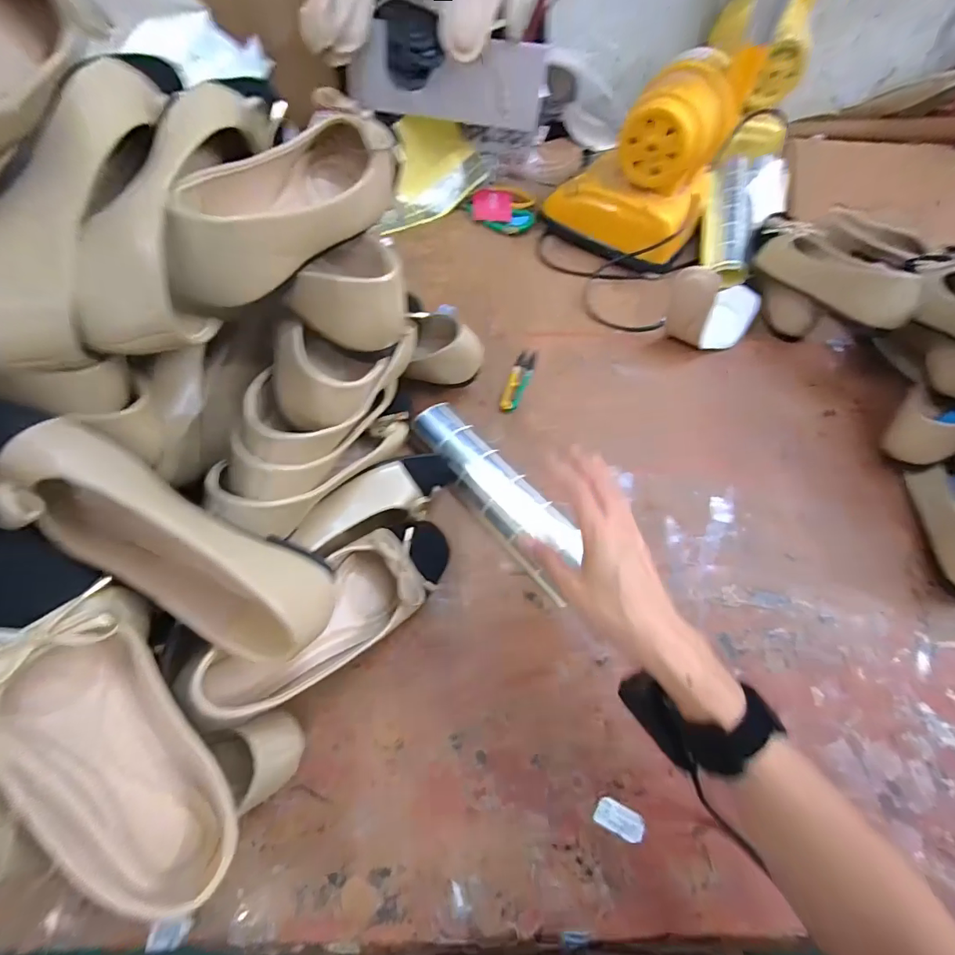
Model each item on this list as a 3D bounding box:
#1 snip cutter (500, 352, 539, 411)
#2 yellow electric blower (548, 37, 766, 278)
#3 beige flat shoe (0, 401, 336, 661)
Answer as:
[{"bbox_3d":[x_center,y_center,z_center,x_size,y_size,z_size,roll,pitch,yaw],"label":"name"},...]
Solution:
[{"bbox_3d":[0.051,-0.120,0.578,0.026,0.011,0.100,19,64,6],"label":"snip cutter"},{"bbox_3d":[0.236,-0.431,0.642,0.189,0.191,0.182,-38,71,-19],"label":"yellow electric blower"},{"bbox_3d":[-0.188,0.041,0.293,0.103,0.210,0.076,1,52,48],"label":"beige flat shoe"}]

